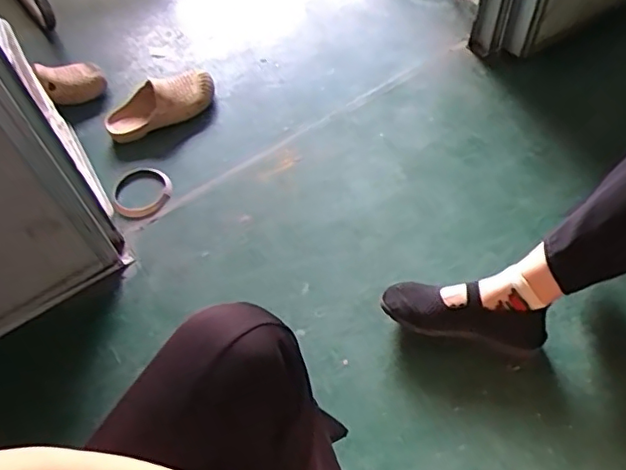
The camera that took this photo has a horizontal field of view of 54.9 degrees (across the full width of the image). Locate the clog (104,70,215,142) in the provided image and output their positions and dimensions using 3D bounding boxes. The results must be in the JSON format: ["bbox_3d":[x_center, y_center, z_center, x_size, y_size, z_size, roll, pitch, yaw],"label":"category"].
[{"bbox_3d":[-0.305,-0.263,1.191,0.214,0.081,0.099,-36,63,-16],"label":"clog"}]

